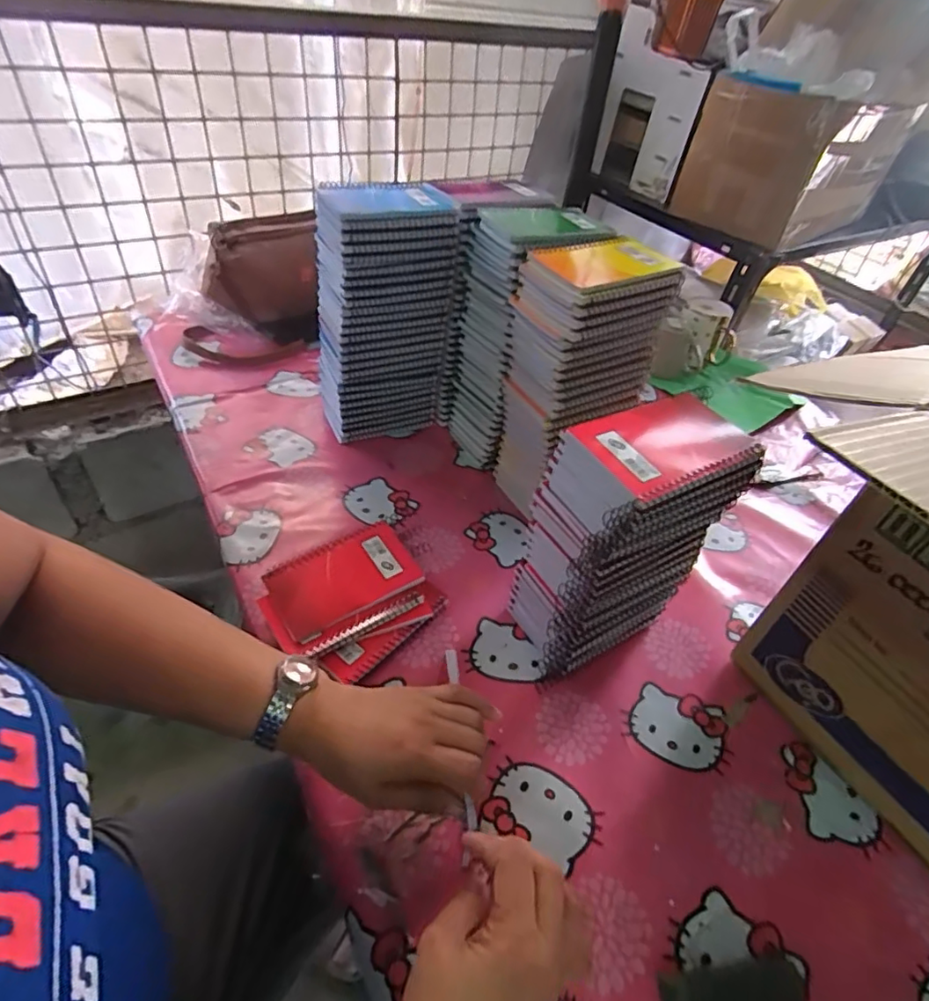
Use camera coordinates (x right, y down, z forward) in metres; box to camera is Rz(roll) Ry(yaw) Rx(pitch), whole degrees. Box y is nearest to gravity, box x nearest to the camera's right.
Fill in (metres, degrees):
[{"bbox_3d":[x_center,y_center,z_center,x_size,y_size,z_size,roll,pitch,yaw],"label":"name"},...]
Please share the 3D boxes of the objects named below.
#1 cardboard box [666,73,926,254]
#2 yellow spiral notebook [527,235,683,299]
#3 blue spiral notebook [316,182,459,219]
[{"bbox_3d":[0.574,-0.608,1.000,0.332,0.200,0.230,-24,52,-29],"label":"cardboard box"},{"bbox_3d":[0.139,-0.226,0.539,0.137,0.015,0.089,-17,49,-23],"label":"yellow spiral notebook"},{"bbox_3d":[-0.081,-0.323,0.603,0.143,0.011,0.087,-20,50,-26],"label":"blue spiral notebook"}]

